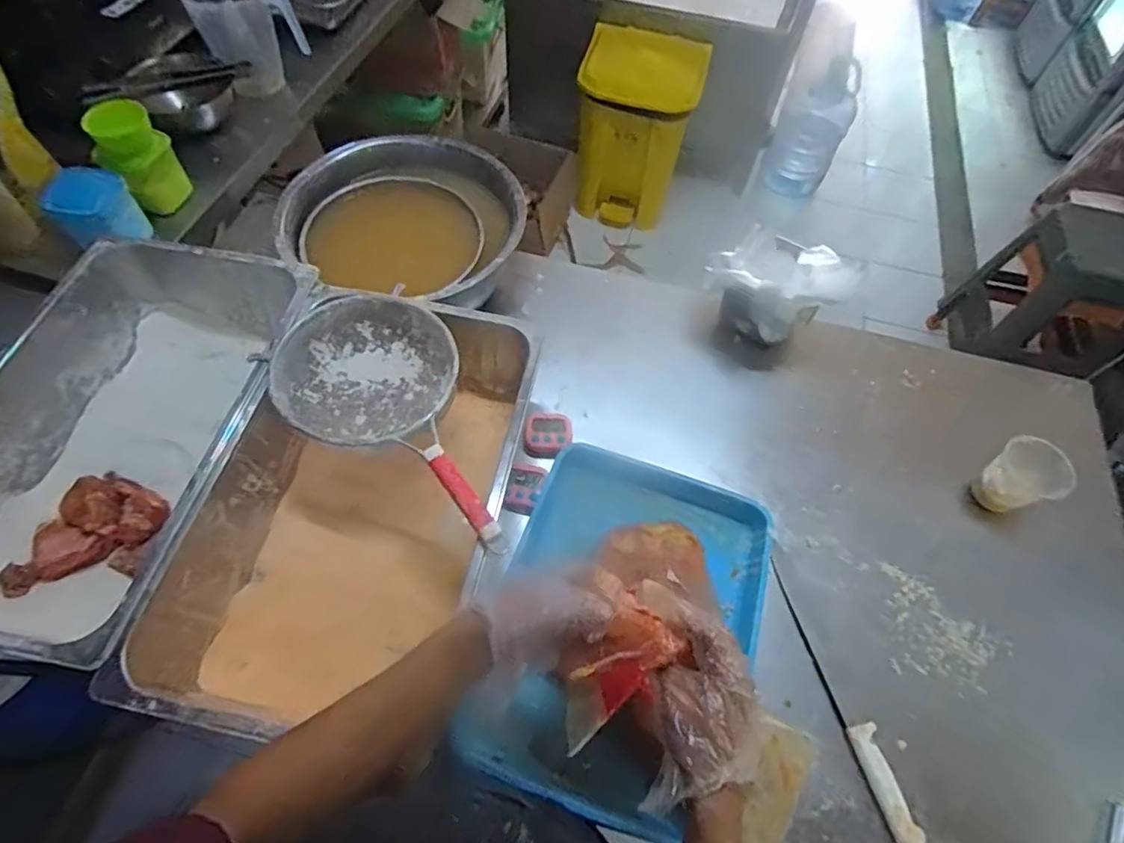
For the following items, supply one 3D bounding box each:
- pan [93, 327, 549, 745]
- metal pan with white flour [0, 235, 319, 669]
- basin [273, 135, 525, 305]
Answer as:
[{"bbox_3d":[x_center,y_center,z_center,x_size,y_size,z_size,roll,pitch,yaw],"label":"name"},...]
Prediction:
[{"bbox_3d":[-0.234,0.105,0.740,0.324,0.191,0.524,11,60,3],"label":"pan"},{"bbox_3d":[-0.547,0.011,0.763,0.333,0.160,0.546,9,60,3],"label":"metal pan with white flour"},{"bbox_3d":[-0.241,-0.307,0.957,0.342,0.137,0.325,1,60,-2],"label":"basin"}]

